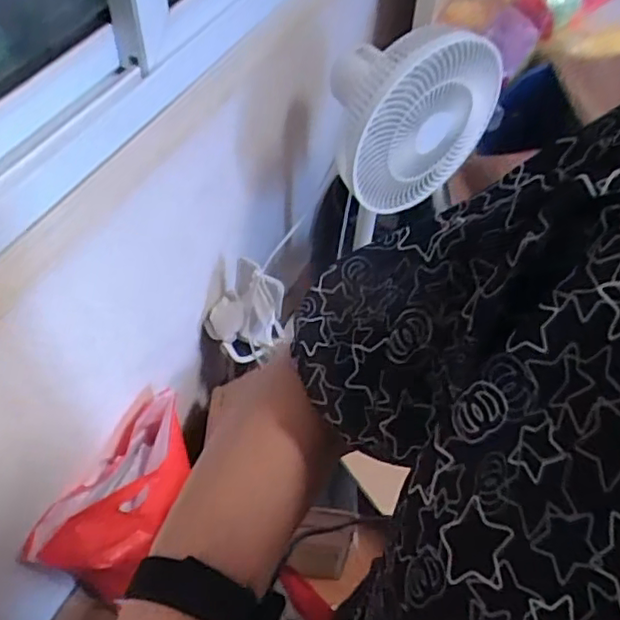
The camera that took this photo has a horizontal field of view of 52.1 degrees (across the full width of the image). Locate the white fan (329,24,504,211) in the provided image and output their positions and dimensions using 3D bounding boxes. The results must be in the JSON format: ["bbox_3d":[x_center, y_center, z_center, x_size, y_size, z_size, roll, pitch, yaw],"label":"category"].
[{"bbox_3d":[0.159,-0.308,0.966,0.275,0.271,0.162,-17,57,-15],"label":"white fan"}]

